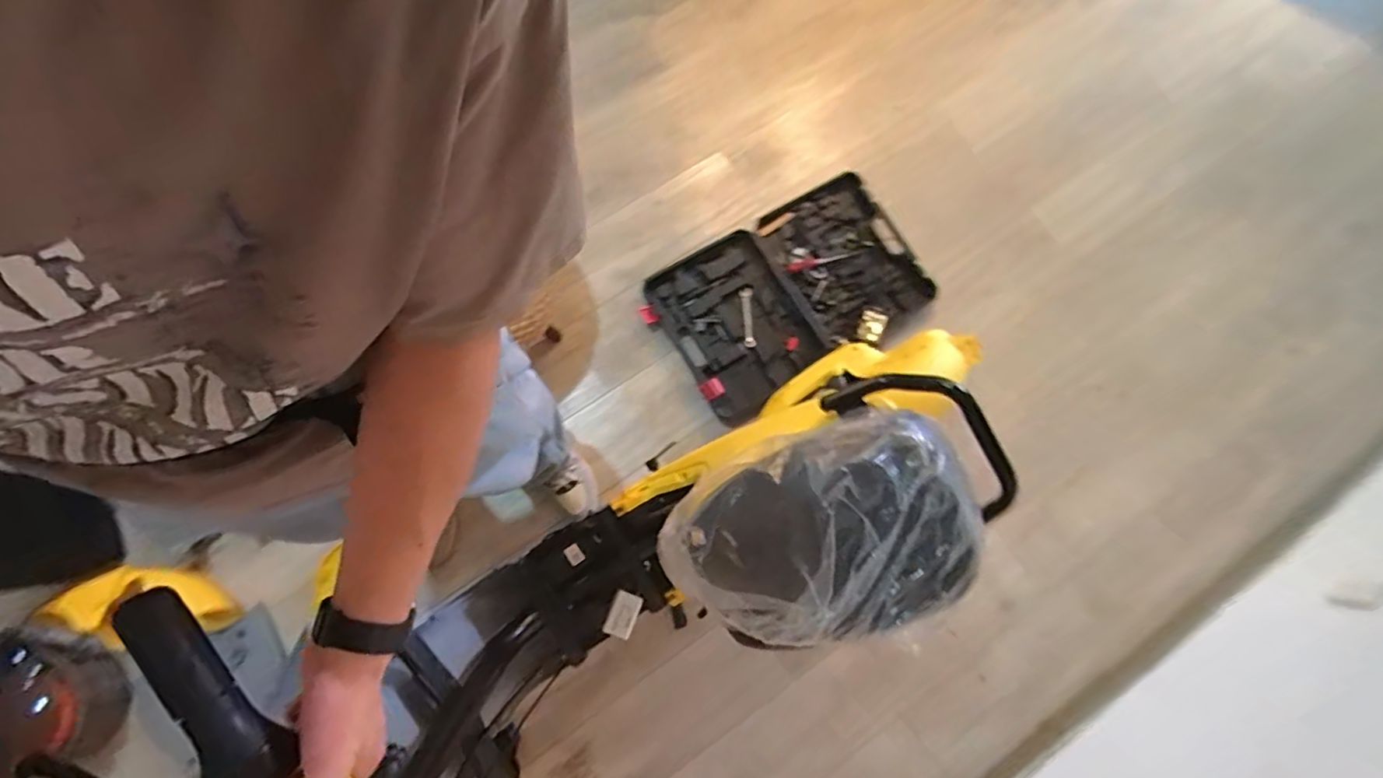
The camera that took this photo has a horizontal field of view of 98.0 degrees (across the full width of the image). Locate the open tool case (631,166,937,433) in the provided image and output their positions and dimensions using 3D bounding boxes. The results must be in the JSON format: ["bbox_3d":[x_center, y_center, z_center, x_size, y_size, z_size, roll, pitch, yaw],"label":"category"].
[{"bbox_3d":[0.245,-0.251,1.522,0.657,0.057,0.424,-29,79,-7],"label":"open tool case"}]

